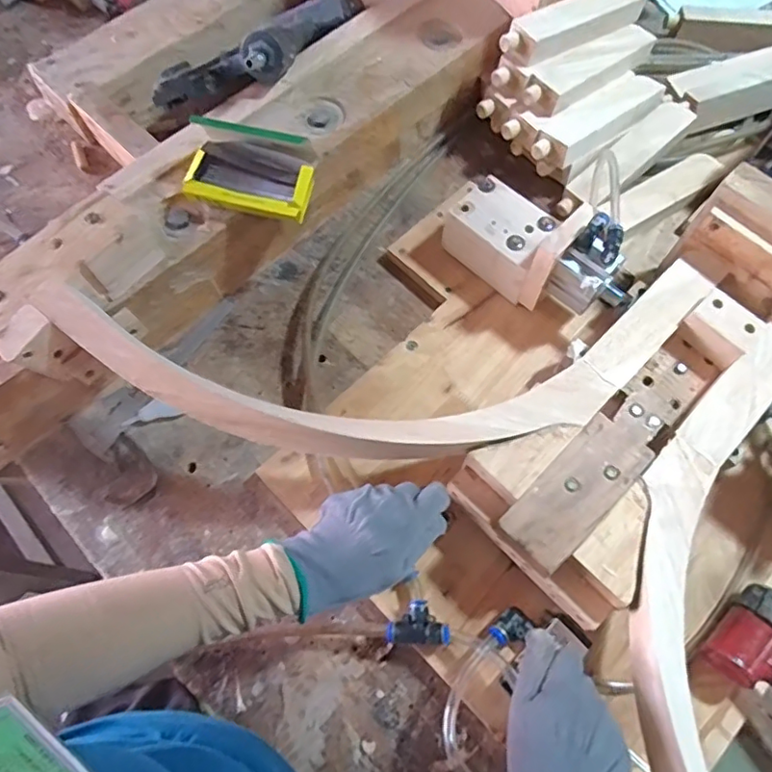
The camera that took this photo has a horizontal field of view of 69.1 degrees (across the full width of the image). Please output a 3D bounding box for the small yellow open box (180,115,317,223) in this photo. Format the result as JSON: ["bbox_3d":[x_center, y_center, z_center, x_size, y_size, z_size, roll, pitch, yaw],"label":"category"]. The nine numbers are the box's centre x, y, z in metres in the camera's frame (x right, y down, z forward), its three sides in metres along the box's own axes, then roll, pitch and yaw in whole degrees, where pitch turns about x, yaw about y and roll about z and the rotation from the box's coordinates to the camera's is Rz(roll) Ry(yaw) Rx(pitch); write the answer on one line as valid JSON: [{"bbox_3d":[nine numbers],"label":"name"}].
[{"bbox_3d":[-0.145,-0.227,0.583,0.148,0.052,0.094,14,68,7],"label":"small yellow open box"}]

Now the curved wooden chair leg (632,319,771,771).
[{"bbox_3d":[0.270,0.202,0.398,0.165,0.036,0.596,8,68,3],"label":"curved wooden chair leg"}]

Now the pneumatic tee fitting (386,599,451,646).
[{"bbox_3d":[0.029,0.206,0.490,0.053,0.024,0.034,2,63,4],"label":"pneumatic tee fitting"}]

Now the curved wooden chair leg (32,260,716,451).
[{"bbox_3d":[0.018,-0.029,0.483,0.596,0.072,0.163,-7,67,-2],"label":"curved wooden chair leg"}]

